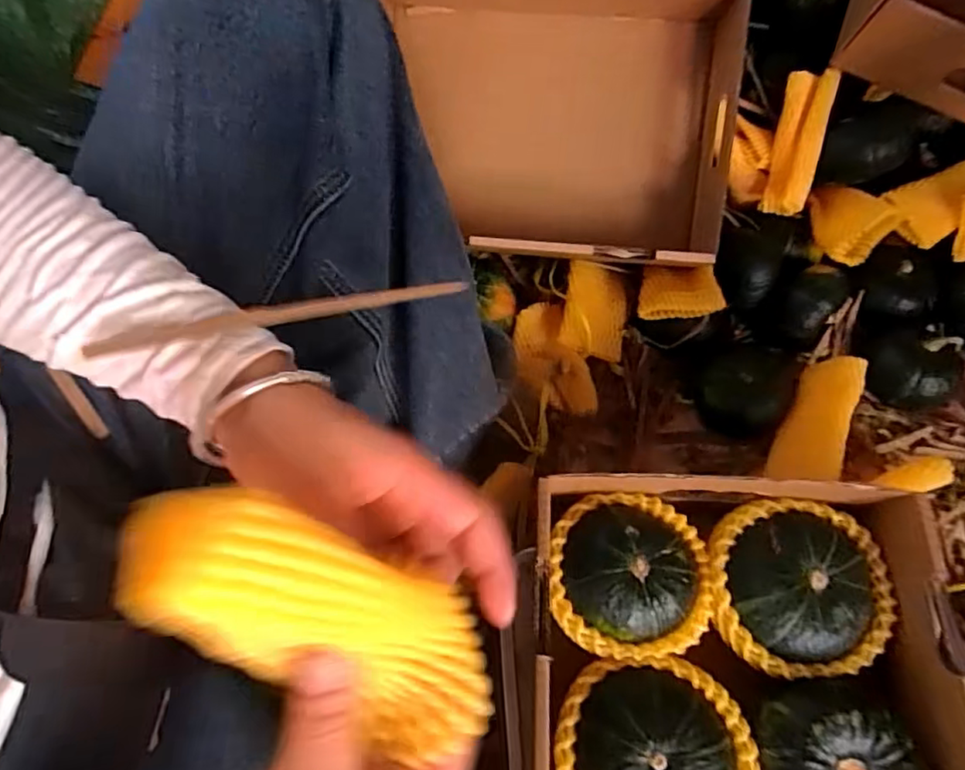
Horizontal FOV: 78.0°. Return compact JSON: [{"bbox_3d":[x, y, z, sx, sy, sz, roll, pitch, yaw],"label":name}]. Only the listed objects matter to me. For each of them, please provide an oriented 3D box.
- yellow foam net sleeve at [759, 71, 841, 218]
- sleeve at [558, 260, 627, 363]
[{"bbox_3d":[0.321,-0.248,0.612,0.050,0.028,0.137,10,104,5],"label":"yellow foam net sleeve"},{"bbox_3d":[0.116,-0.077,0.611,0.064,0.029,0.091,10,68,6],"label":"sleeve"}]

